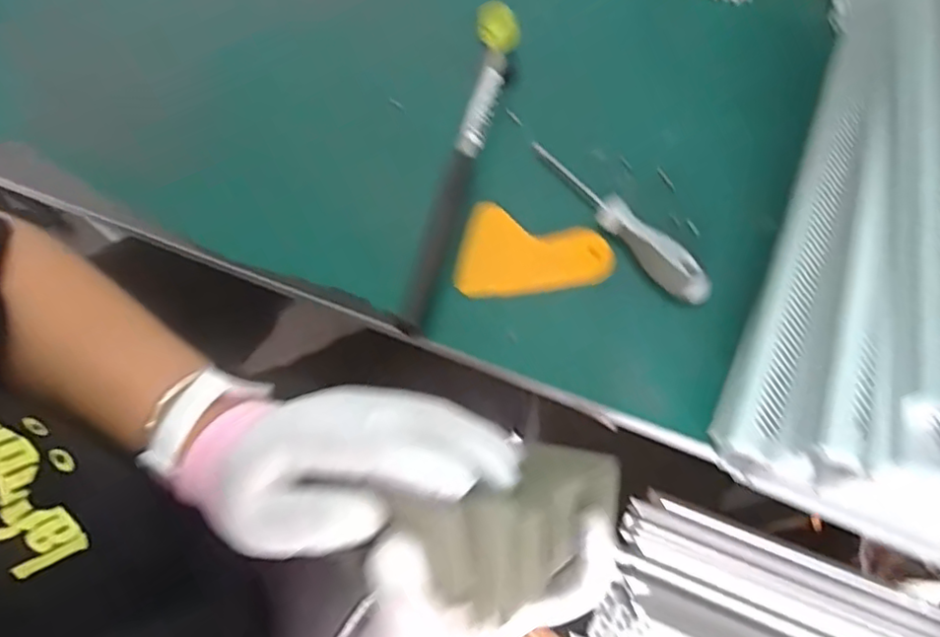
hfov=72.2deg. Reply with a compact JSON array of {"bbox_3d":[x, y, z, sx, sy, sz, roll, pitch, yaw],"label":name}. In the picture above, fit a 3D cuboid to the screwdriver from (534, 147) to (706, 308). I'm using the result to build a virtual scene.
[{"bbox_3d":[0.102,-0.067,0.449,0.021,0.025,0.157,-42,72,-13],"label":"screwdriver"}]

